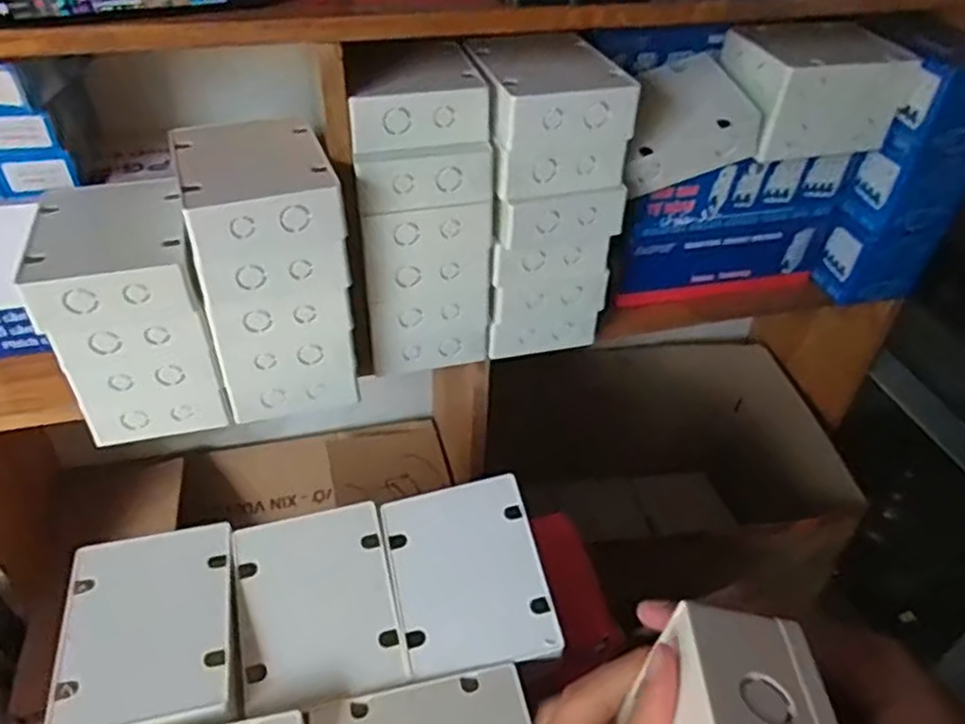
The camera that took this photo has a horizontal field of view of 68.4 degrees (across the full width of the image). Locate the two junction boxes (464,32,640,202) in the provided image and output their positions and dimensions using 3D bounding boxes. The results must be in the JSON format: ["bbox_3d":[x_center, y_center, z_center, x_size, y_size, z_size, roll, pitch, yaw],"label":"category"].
[{"bbox_3d":[0.053,-0.209,0.590,0.106,0.080,0.131,-8,42,-11],"label":"two junction boxes"}]

